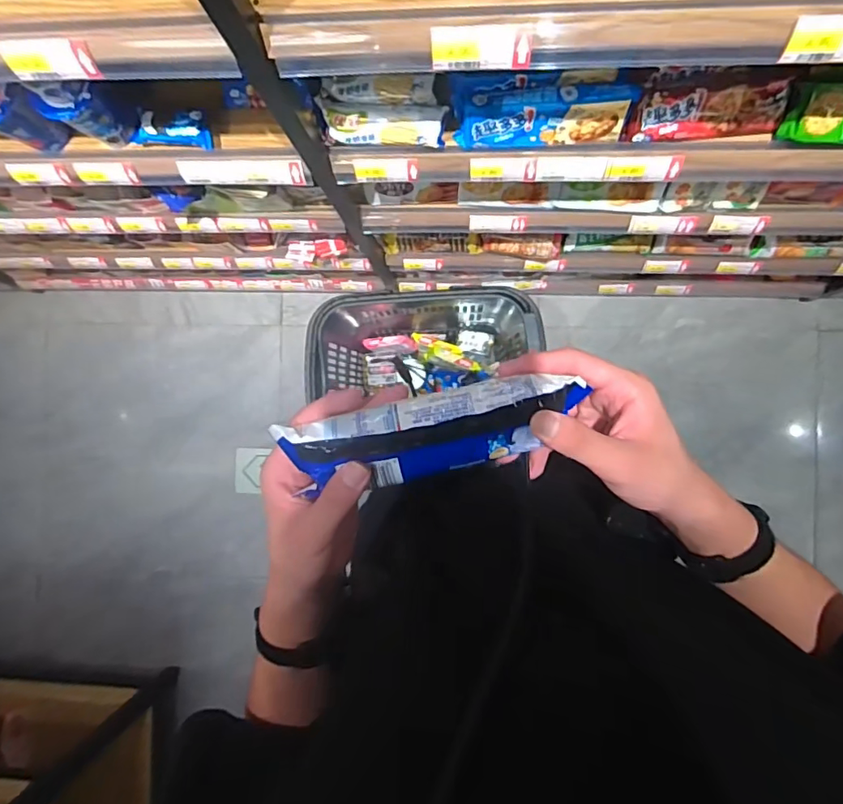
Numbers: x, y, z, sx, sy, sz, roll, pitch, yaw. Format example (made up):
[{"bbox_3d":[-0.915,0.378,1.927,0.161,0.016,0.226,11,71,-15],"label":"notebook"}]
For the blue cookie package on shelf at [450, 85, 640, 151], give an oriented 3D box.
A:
[{"bbox_3d":[0.157,-0.370,0.659,0.220,0.061,0.050,0,89,5],"label":"blue cookie package on shelf"}]

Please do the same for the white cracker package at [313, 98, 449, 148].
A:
[{"bbox_3d":[-0.053,-0.376,0.692,0.169,0.035,0.049,8,90,5],"label":"white cracker package"}]

